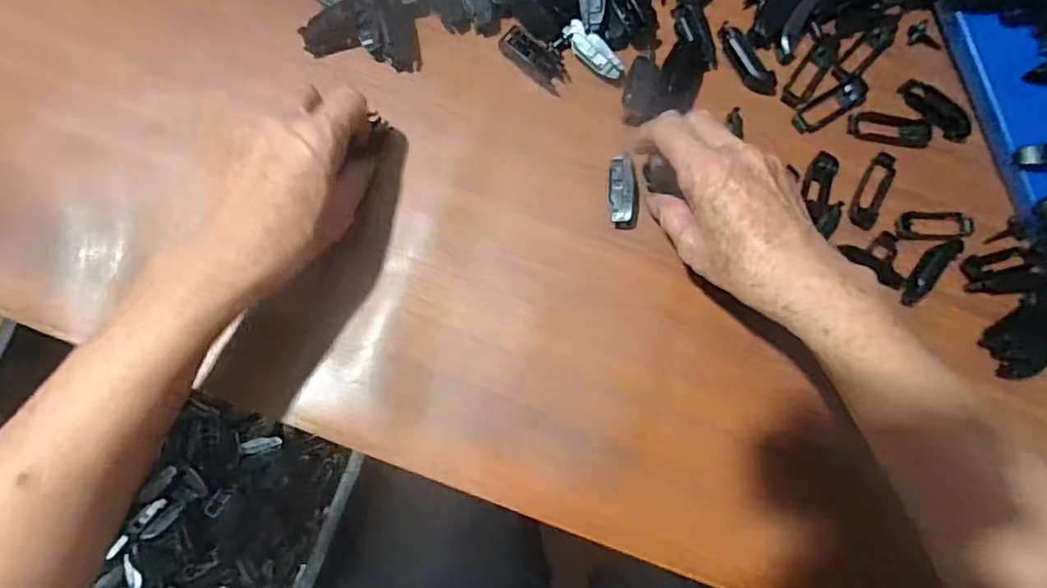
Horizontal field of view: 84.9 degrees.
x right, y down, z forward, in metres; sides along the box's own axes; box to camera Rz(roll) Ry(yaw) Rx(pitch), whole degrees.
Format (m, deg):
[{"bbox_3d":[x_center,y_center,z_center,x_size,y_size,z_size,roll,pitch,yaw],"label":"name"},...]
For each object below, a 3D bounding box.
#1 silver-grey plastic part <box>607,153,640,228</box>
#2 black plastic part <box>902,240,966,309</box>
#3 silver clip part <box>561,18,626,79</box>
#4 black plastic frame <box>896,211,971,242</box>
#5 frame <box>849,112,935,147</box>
[{"bbox_3d":[0.065,-0.068,0.381,0.020,0.017,0.048,-6,84,-5],"label":"silver-grey plastic part"},{"bbox_3d":[0.279,-0.017,0.389,0.019,0.010,0.055,40,83,1],"label":"black plastic part"},{"bbox_3d":[0.048,-0.164,0.389,0.050,0.012,0.016,42,83,1],"label":"silver clip part"},{"bbox_3d":[0.284,-0.047,0.393,0.058,0.006,0.019,1,84,-4],"label":"black plastic frame"},{"bbox_3d":[0.258,-0.116,0.402,0.057,0.004,0.020,10,83,-3],"label":"frame"}]

